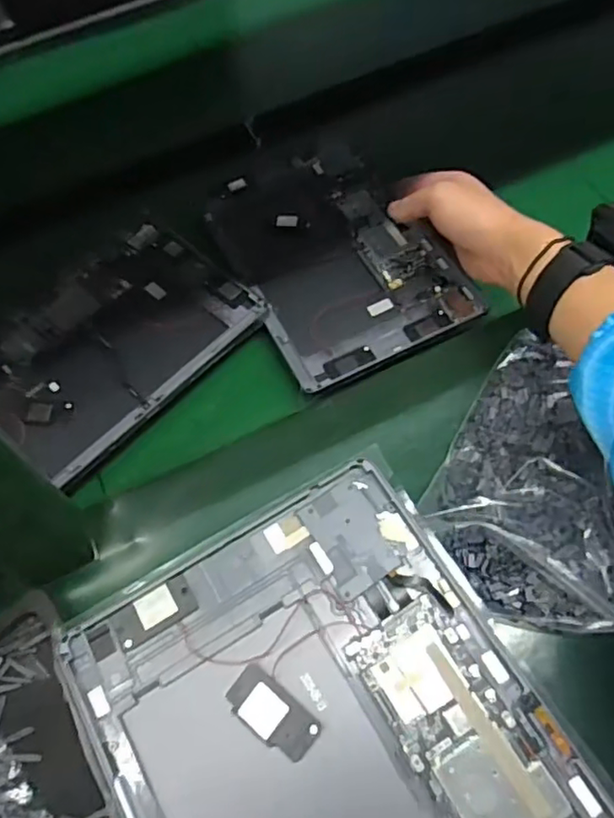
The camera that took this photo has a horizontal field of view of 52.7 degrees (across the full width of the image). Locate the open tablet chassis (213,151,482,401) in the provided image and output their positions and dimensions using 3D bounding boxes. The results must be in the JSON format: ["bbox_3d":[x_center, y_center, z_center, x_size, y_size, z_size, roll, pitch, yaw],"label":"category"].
[{"bbox_3d":[0.021,-0.141,0.544,0.165,0.009,0.247,-25,61,-10],"label":"open tablet chassis"}]

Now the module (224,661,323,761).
[{"bbox_3d":[-0.014,0.128,0.260,0.039,0.007,0.020,33,67,21],"label":"module"}]

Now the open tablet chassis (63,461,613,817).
[{"bbox_3d":[0.025,0.159,0.243,0.165,0.008,0.252,-31,67,-10],"label":"open tablet chassis"}]

